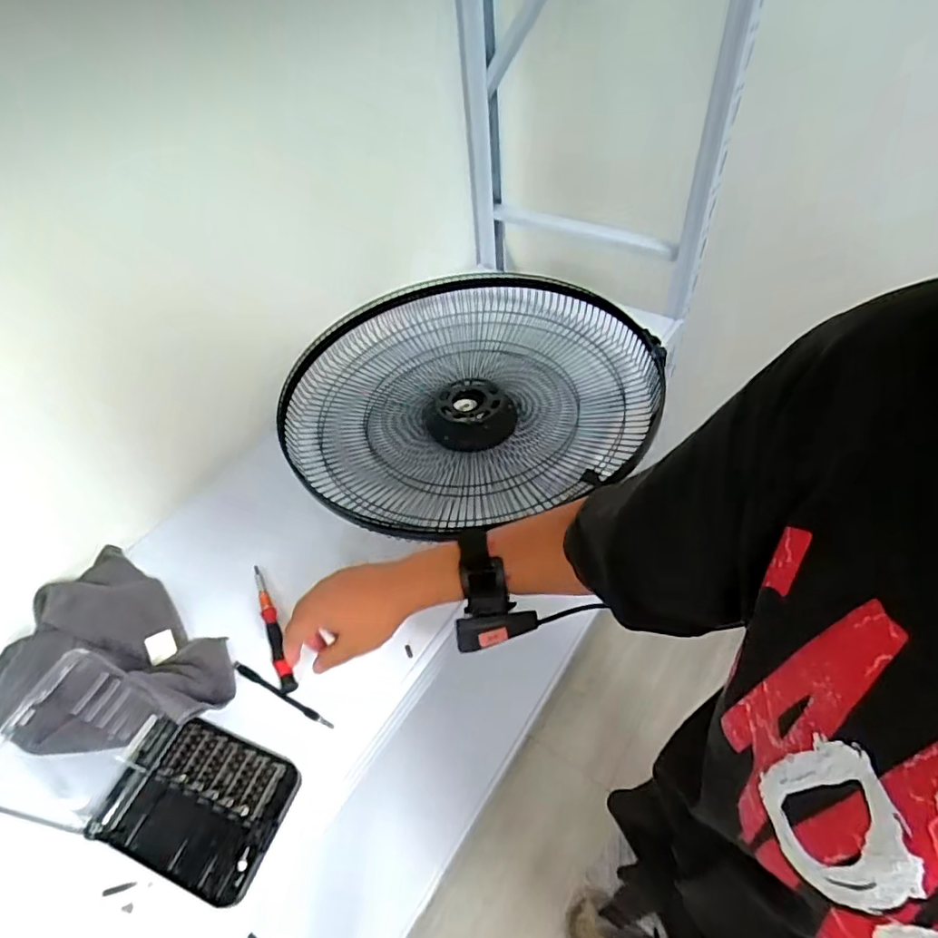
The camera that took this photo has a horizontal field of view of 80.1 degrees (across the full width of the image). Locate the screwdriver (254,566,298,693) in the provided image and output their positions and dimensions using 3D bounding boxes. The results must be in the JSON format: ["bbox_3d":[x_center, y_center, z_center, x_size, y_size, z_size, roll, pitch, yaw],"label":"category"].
[{"bbox_3d":[-0.213,0.167,0.601,0.016,0.019,0.161,-23,48,-15],"label":"screwdriver"}]

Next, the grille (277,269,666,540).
[{"bbox_3d":[-0.013,-0.106,0.780,0.479,0.103,0.413,-26,52,-17],"label":"grille"}]

